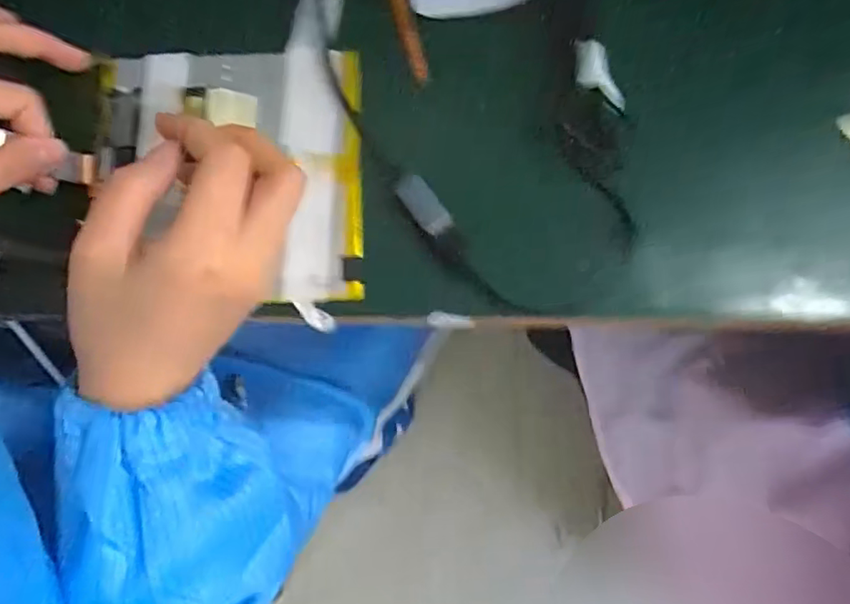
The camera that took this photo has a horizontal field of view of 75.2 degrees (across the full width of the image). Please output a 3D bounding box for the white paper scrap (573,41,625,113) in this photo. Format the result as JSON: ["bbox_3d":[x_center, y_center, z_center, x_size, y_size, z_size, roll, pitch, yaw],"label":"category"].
[{"bbox_3d":[0.086,-0.110,0.270,0.040,0.009,0.018,45,80,-20],"label":"white paper scrap"}]

